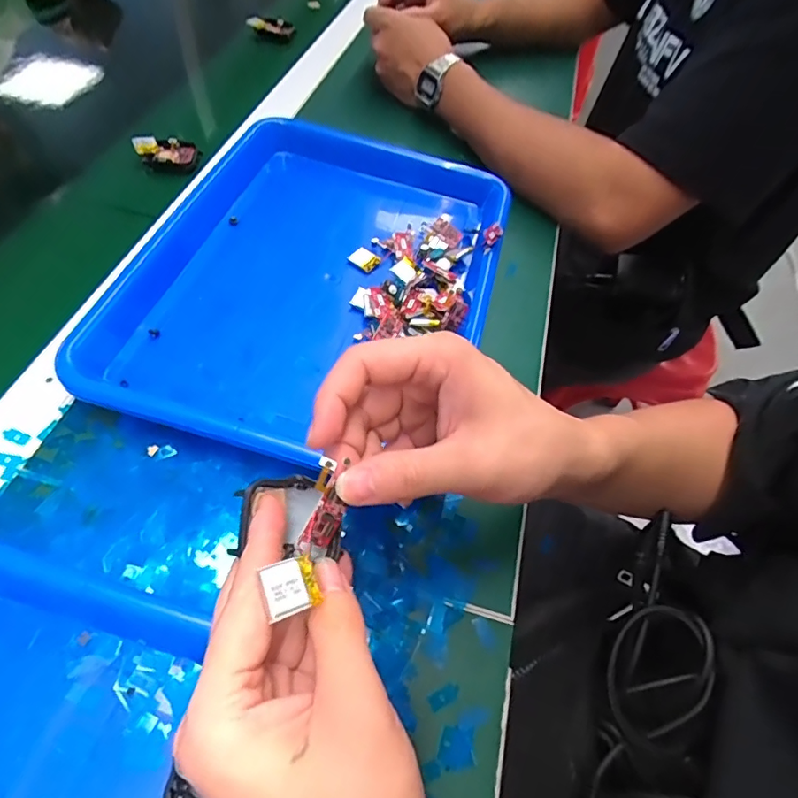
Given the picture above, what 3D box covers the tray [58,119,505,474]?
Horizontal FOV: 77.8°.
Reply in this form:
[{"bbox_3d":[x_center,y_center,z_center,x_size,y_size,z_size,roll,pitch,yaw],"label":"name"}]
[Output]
[{"bbox_3d":[-0.067,-0.105,0.387,0.266,0.038,0.330,16,57,2],"label":"tray"}]

